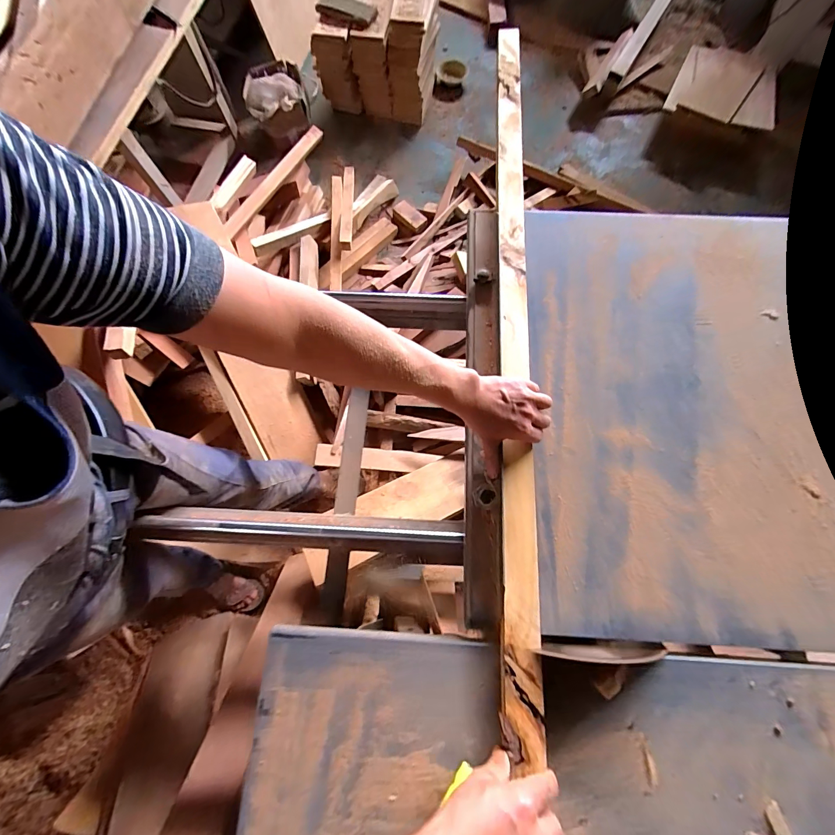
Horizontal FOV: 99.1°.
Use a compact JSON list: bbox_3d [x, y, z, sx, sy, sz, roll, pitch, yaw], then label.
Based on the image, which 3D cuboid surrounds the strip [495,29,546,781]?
[{"bbox_3d":[0.157,-0.214,0.595,0.047,0.024,1.248,3,72,1],"label":"strip"}]

